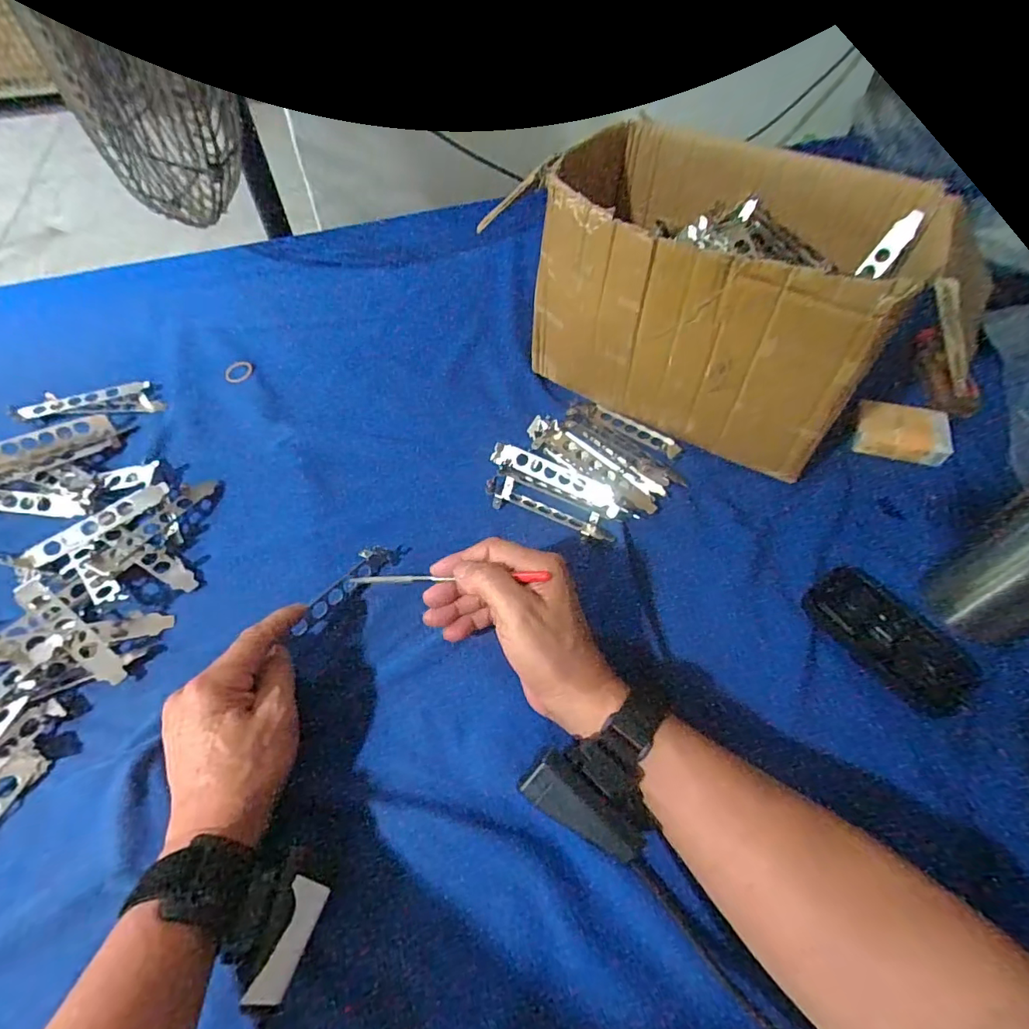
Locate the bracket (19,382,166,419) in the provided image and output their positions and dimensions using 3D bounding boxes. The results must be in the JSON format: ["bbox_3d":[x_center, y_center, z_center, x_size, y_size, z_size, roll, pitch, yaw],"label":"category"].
[{"bbox_3d":[-0.436,-0.117,0.550,0.124,0.017,0.039,-11,55,-10],"label":"bracket"}]

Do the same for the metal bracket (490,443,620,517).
[{"bbox_3d":[0.039,-0.037,0.483,0.125,0.014,0.028,27,57,16],"label":"metal bracket"}]

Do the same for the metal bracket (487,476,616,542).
[{"bbox_3d":[0.030,-0.004,0.469,0.120,0.011,0.031,22,56,13],"label":"metal bracket"}]

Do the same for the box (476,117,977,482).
[{"bbox_3d":[0.173,-0.209,0.499,0.315,0.189,0.212,24,57,14],"label":"box"}]

